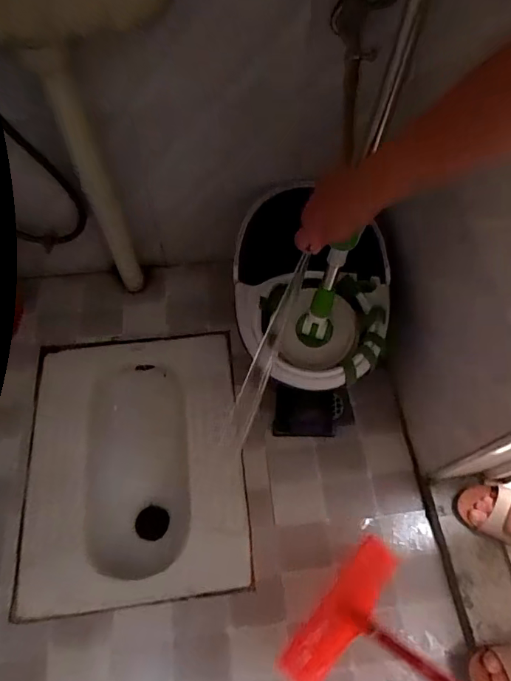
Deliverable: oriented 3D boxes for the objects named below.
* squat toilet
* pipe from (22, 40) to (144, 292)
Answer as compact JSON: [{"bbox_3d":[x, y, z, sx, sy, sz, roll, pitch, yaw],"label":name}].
[{"bbox_3d":[-0.245,0.272,0.969,0.422,0.180,0.528,-5,62,-4],"label":"squat toilet"},{"bbox_3d":[-0.283,-0.252,0.817,0.057,0.574,0.053,-15,63,-9],"label":"pipe"}]

